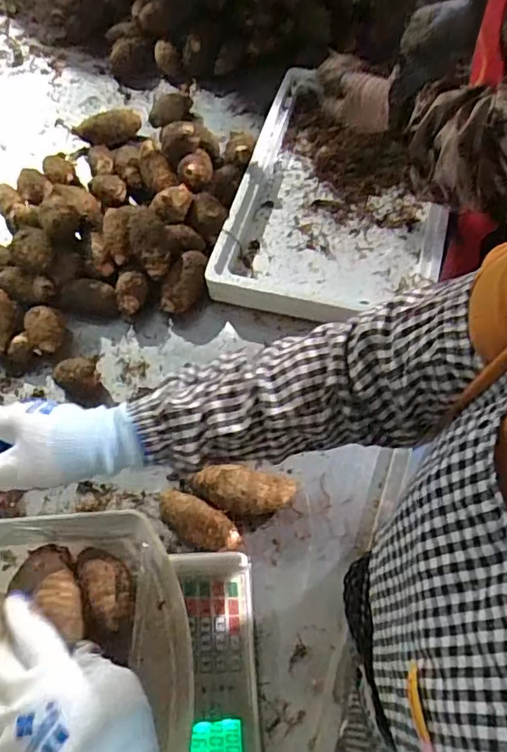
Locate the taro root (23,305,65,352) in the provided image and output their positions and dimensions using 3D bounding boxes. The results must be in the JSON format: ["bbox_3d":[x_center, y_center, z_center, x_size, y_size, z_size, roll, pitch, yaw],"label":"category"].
[{"bbox_3d":[-0.273,-0.060,0.752,0.046,0.051,0.056,-27,63,-11],"label":"taro root"}]

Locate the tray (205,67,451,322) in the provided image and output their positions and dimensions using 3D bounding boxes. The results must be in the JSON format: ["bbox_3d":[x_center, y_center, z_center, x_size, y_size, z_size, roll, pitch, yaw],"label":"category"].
[{"bbox_3d":[0.131,-0.279,0.822,0.289,0.044,0.460,11,63,9],"label":"tray"}]

